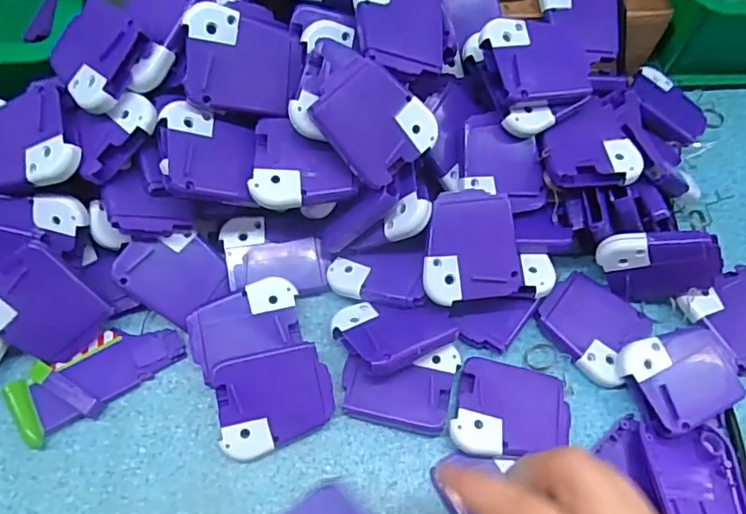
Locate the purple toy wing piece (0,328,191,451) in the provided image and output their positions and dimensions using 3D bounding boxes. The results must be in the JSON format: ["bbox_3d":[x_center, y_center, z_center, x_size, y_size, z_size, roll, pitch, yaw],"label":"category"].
[{"bbox_3d":[-0.152,0.065,0.312,0.090,0.010,0.038,-28,68,-16],"label":"purple toy wing piece"}]

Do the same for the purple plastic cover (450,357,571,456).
[{"bbox_3d":[0.076,0.086,0.311,0.061,0.014,0.052,13,63,3],"label":"purple plastic cover"}]

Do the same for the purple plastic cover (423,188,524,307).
[{"bbox_3d":[0.054,-0.007,0.317,0.053,0.004,0.061,-7,86,0],"label":"purple plastic cover"}]

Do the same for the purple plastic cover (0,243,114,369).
[{"bbox_3d":[-0.179,0.028,0.302,0.048,0.005,0.059,-43,116,-8],"label":"purple plastic cover"}]

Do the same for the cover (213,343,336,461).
[{"bbox_3d":[-0.052,0.076,0.303,0.060,0.004,0.051,-10,83,-15],"label":"cover"}]

